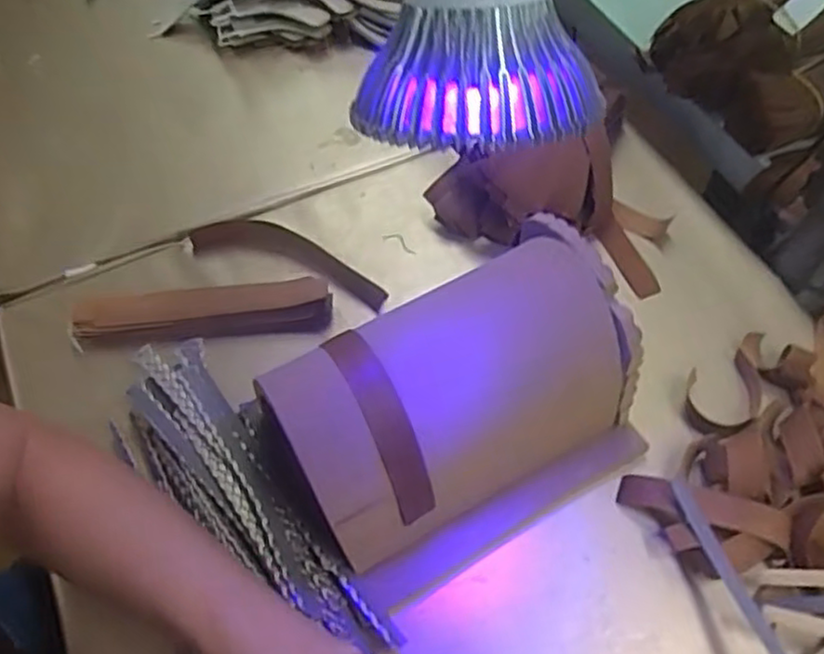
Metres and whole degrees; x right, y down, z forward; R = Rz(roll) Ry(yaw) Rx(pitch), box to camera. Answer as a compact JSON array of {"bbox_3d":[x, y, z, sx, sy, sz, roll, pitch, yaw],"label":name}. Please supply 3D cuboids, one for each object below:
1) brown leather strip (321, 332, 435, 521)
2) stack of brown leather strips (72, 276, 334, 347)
[{"bbox_3d":[-0.014,0.054,0.383,0.025,0.022,0.108,-25,100,-12],"label":"brown leather strip"},{"bbox_3d":[-0.147,-0.009,0.505,0.176,0.023,0.035,-2,58,-1],"label":"stack of brown leather strips"}]

